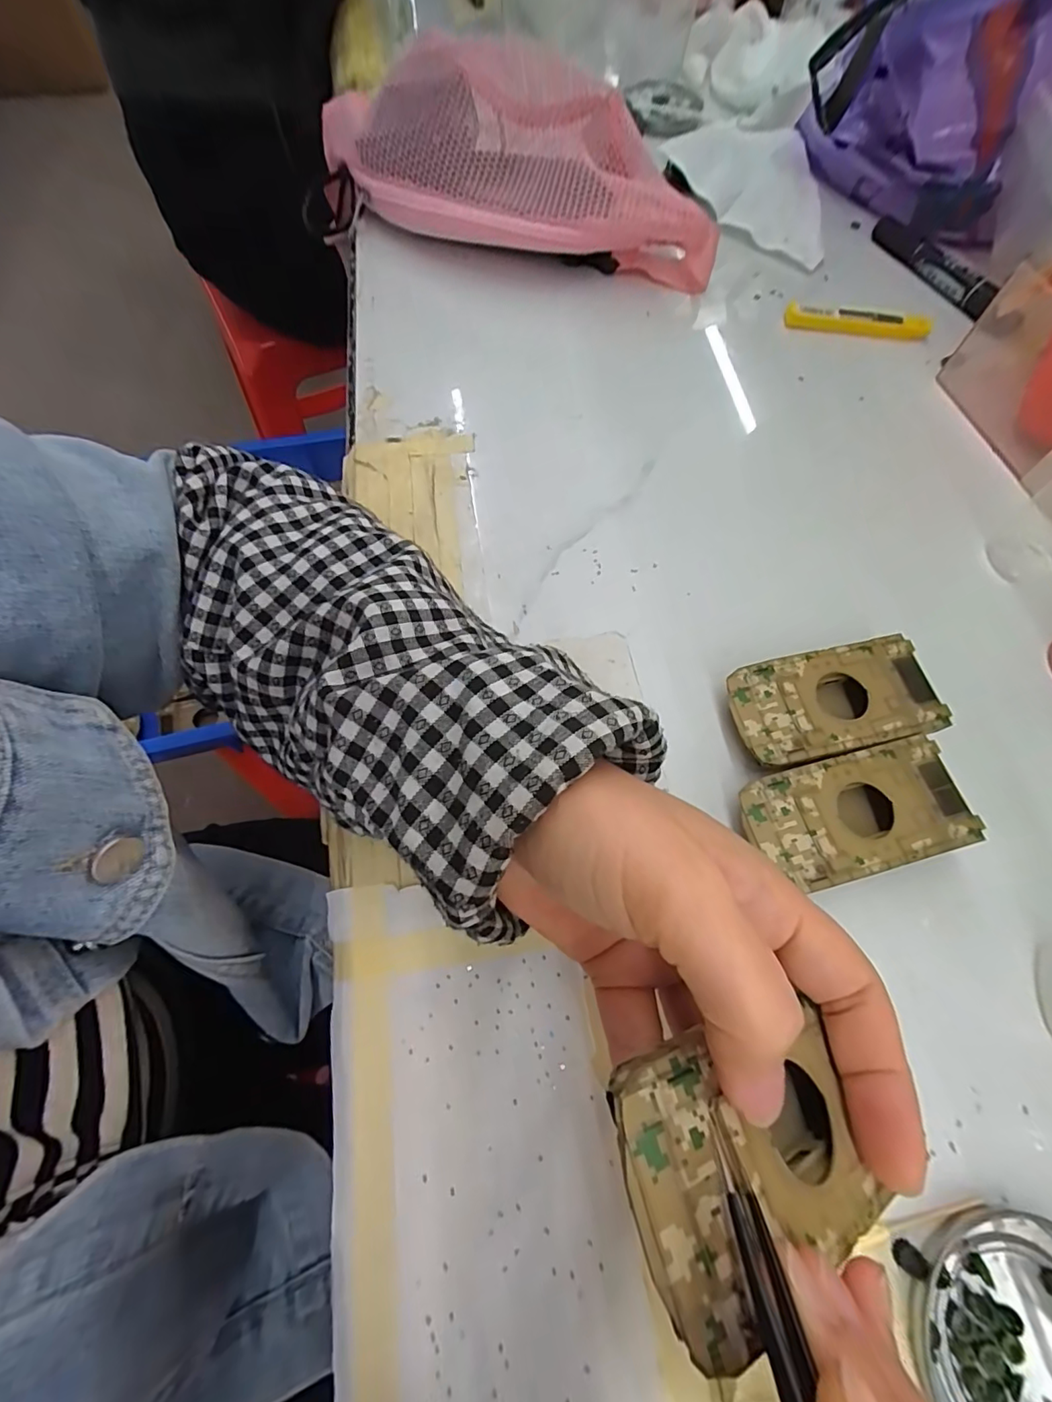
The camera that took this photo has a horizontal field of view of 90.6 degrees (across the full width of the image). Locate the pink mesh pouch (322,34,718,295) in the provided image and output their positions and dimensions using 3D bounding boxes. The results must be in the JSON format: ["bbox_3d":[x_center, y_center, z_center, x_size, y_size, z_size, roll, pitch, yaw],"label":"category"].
[{"bbox_3d":[-0.017,-0.393,0.379,0.320,0.078,0.120,9,68,0],"label":"pink mesh pouch"}]

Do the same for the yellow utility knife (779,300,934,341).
[{"bbox_3d":[0.243,-0.277,0.381,0.102,0.008,0.023,10,68,1],"label":"yellow utility knife"}]

